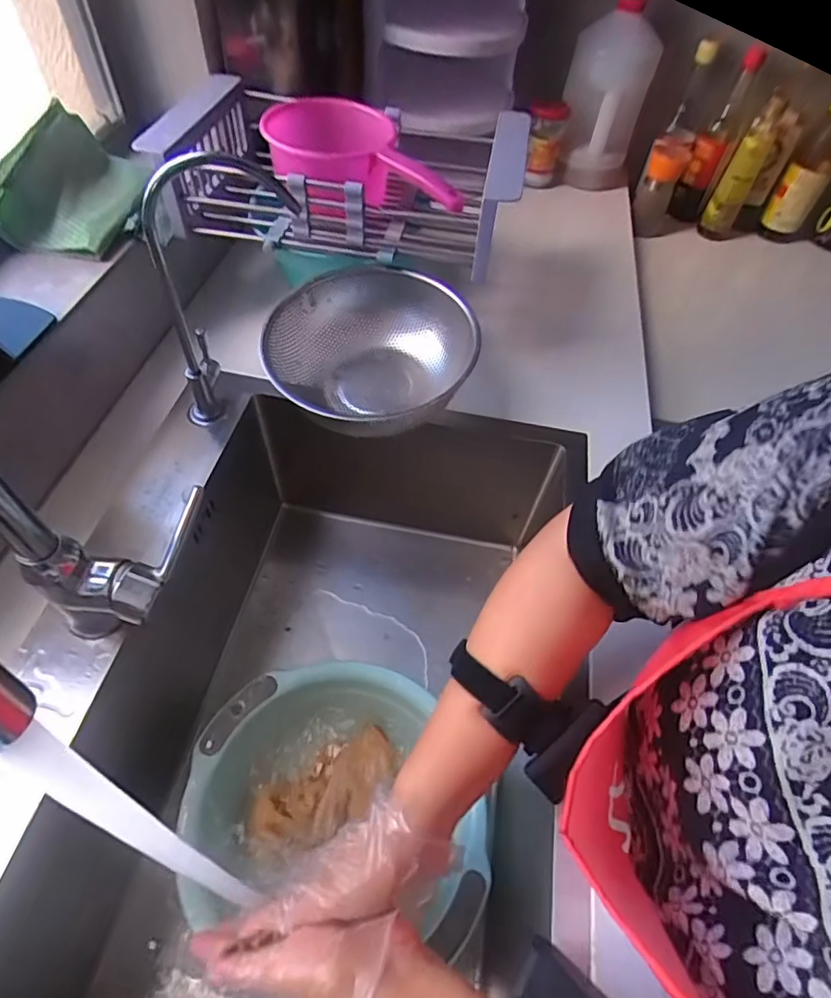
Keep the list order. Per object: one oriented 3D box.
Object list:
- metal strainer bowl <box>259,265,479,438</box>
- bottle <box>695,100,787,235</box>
[{"bbox_3d":[-0.049,-0.142,0.583,0.207,0.099,0.213,2,54,-3],"label":"metal strainer bowl"},{"bbox_3d":[0.526,-0.527,0.873,0.050,0.201,0.066,30,57,16],"label":"bottle"}]

